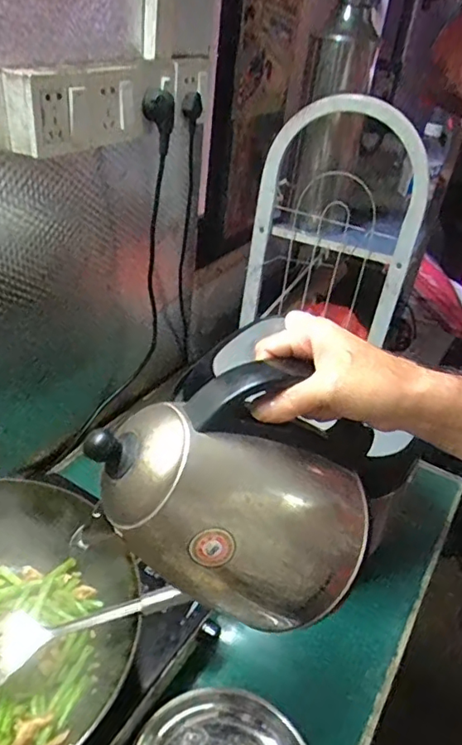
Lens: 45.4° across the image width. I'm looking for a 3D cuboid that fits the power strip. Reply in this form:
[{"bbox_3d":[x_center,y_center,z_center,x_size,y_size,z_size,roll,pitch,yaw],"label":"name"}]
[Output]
[{"bbox_3d":[-0.137,-0.357,0.729,0.046,0.089,0.368,24,38,23],"label":"power strip"}]

